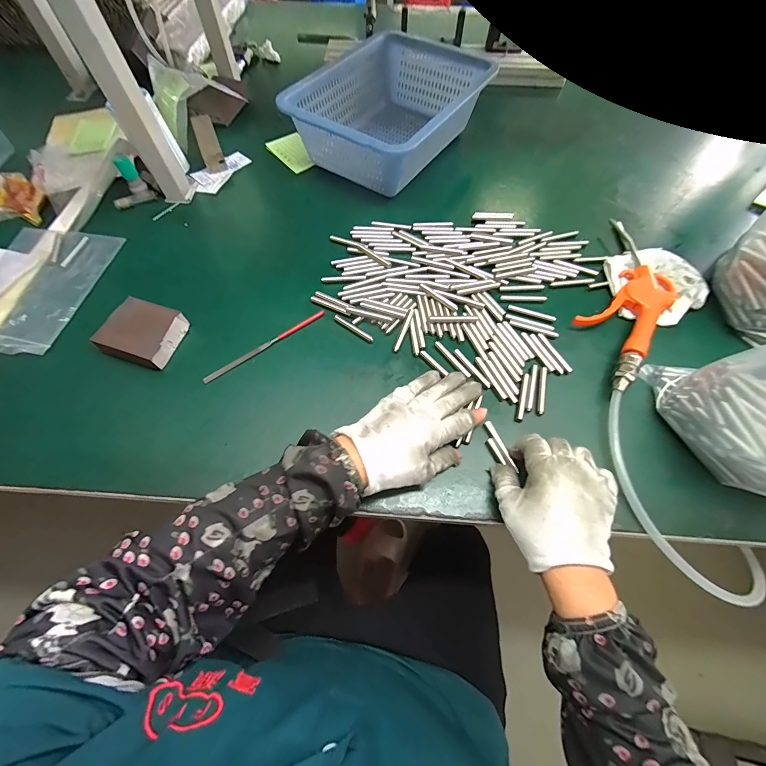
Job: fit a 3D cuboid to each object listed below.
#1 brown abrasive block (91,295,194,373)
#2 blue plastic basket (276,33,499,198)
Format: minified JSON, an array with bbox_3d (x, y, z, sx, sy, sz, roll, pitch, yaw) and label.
[{"bbox_3d":[-0.281,-0.057,0.406,0.079,0.027,0.071,13,62,6],"label":"brown abrasive block"},{"bbox_3d":[0.019,-0.434,0.565,0.219,0.094,0.301,32,66,15],"label":"blue plastic basket"}]

